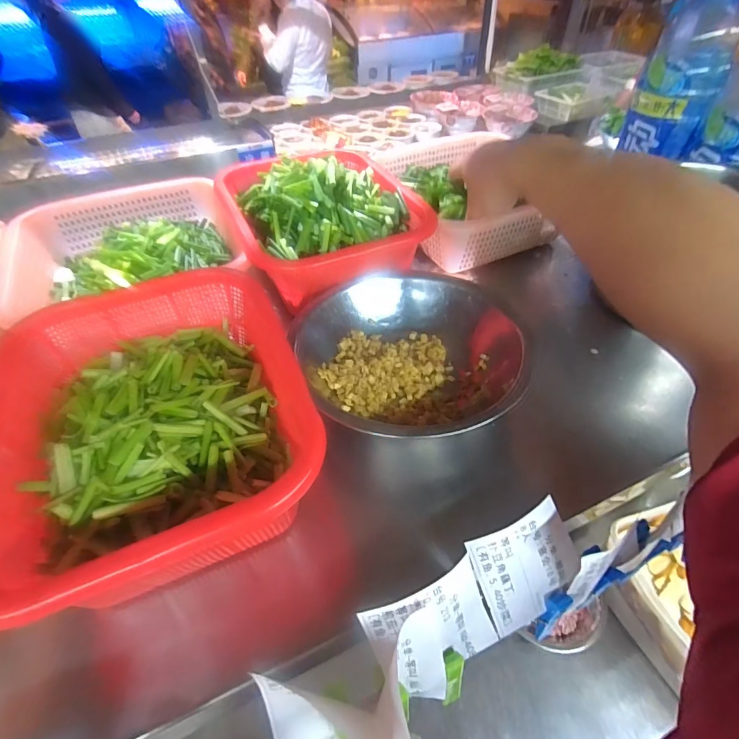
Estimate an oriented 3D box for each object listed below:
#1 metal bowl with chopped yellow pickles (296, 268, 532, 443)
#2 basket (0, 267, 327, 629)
[{"bbox_3d":[0.031,-0.012,0.345,0.181,0.047,0.174,20,50,21],"label":"metal bowl with chopped yellow pickles"},{"bbox_3d":[-0.144,0.029,0.282,0.178,0.069,0.242,-20,49,-17],"label":"basket"}]

